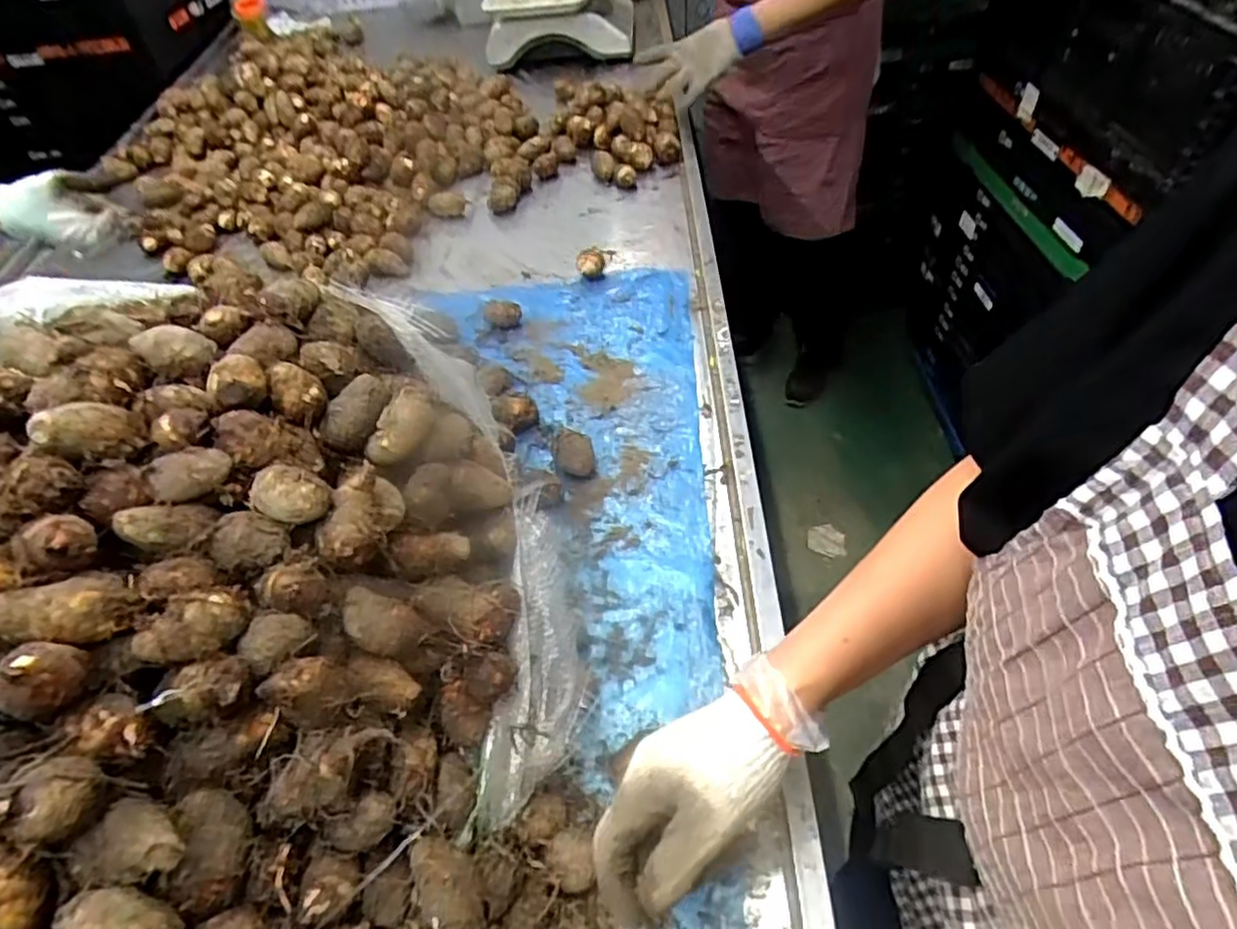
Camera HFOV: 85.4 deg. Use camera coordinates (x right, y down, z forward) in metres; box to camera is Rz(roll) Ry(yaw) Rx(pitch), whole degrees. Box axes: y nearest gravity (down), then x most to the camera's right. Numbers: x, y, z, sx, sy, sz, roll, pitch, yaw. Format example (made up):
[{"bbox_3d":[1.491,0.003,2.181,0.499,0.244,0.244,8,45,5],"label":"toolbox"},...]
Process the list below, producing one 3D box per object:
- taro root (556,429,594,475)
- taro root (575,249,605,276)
[{"bbox_3d":[-0.044,-0.010,0.696,0.038,0.040,0.040,-3,51,4],"label":"taro root"},{"bbox_3d":[-0.039,-0.273,0.913,0.037,0.041,0.033,-4,50,4],"label":"taro root"}]

